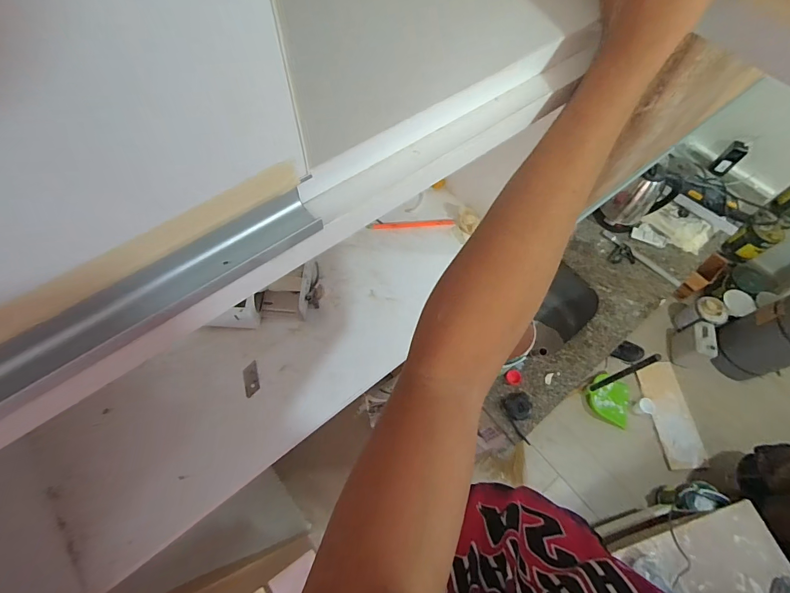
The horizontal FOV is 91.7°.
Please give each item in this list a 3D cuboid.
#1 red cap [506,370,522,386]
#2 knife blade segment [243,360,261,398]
[{"bbox_3d":[0.361,0.247,1.163,0.047,0.023,0.049,1,63,-2],"label":"red cap"},{"bbox_3d":[-0.186,0.107,0.498,0.018,0.004,0.044,-7,73,-28],"label":"knife blade segment"}]

